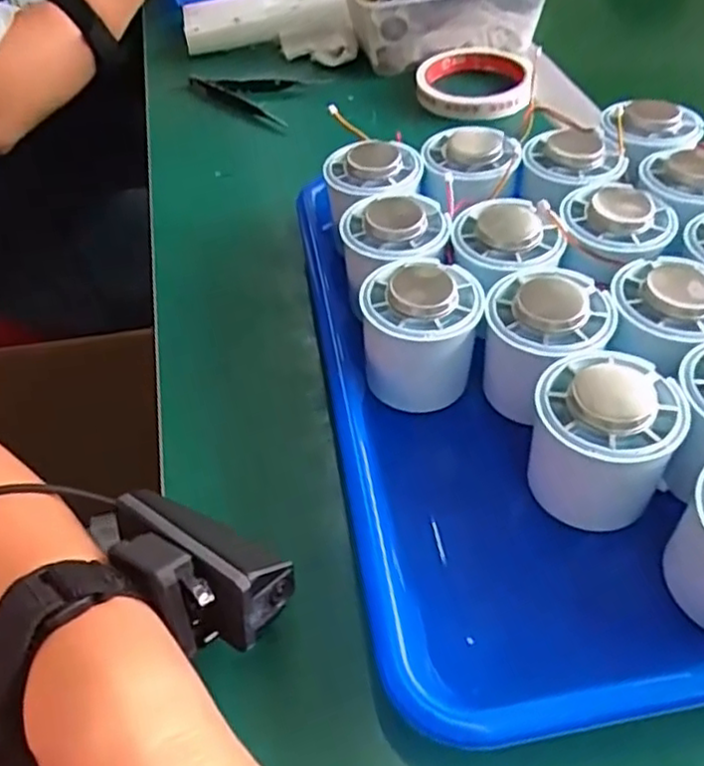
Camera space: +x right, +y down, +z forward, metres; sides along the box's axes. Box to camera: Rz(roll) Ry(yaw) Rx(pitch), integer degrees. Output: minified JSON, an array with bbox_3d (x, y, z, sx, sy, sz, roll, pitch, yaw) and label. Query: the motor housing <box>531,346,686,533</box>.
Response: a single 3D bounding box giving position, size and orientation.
[{"bbox_3d":[0.100,0.025,0.278,0.052,0.060,0.050,-1,46,1],"label":"motor housing"}]

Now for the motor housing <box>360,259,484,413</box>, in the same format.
[{"bbox_3d":[0.031,-0.022,0.320,0.054,0.058,0.057,2,46,3],"label":"motor housing"}]

